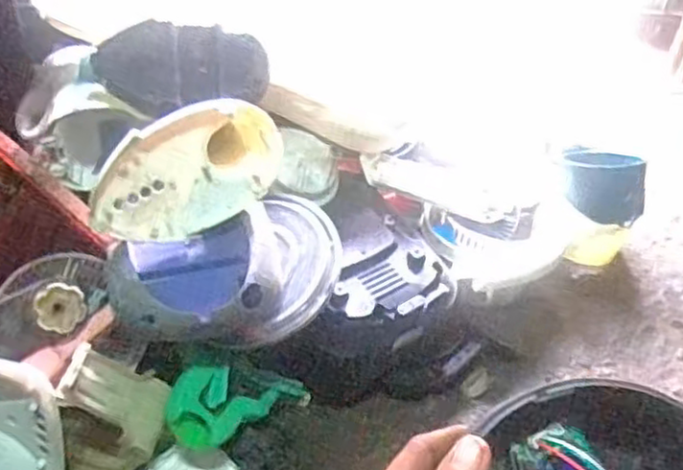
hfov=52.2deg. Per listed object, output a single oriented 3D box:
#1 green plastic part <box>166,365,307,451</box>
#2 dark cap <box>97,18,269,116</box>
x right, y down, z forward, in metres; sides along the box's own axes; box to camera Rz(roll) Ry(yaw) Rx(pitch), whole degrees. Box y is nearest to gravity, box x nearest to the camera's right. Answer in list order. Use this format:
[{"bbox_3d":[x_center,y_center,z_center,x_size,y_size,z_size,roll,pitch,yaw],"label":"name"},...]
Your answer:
[{"bbox_3d":[-0.136,0.209,0.929,0.022,0.101,0.214,-14,2,45],"label":"green plastic part"},{"bbox_3d":[-0.212,-0.219,0.933,0.226,0.073,0.111,0,41,-6],"label":"dark cap"}]

